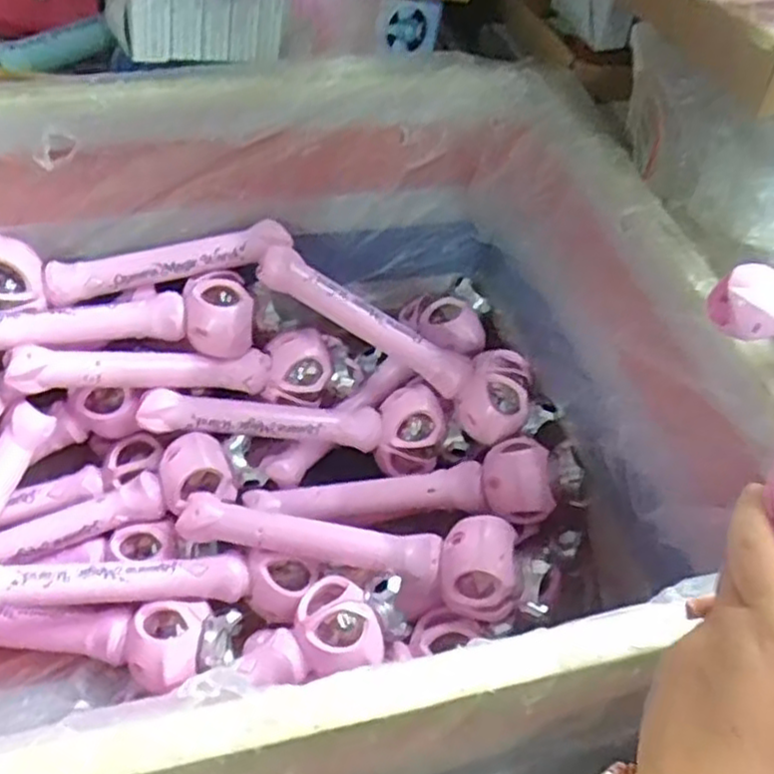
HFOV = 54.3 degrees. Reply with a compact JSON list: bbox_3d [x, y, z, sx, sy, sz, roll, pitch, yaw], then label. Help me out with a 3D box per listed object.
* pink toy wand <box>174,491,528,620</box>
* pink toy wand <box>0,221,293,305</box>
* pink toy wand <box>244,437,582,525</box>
[{"bbox_3d":[-0.035,0.142,0.738,0.332,0.079,0.072,14,49,6],"label":"pink toy wand"},{"bbox_3d":[-0.265,-0.134,0.801,0.318,0.050,0.053,-8,50,-13],"label":"pink toy wand"},{"bbox_3d":[0.029,0.109,0.809,0.347,0.072,0.079,-7,48,10],"label":"pink toy wand"}]

